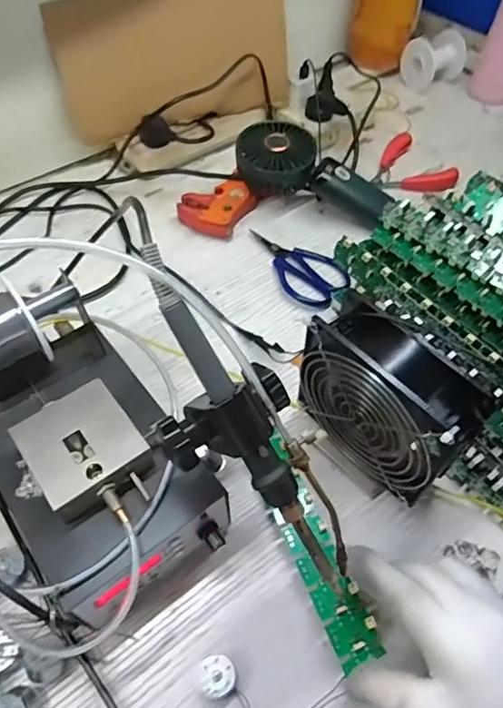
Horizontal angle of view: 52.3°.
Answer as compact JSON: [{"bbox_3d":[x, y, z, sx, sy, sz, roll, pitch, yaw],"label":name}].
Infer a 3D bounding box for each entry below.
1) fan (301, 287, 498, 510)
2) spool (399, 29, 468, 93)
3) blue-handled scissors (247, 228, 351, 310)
[{"bbox_3d":[0.089,0.038,0.356,0.044,0.135,0.114,-37,63,-23],"label":"fan"},{"bbox_3d":[0.263,-0.425,0.742,0.068,0.064,0.064,-25,59,-17],"label":"spool"},{"bbox_3d":[0.041,-0.091,0.537,0.122,0.011,0.067,34,61,21],"label":"blue-handled scissors"}]

